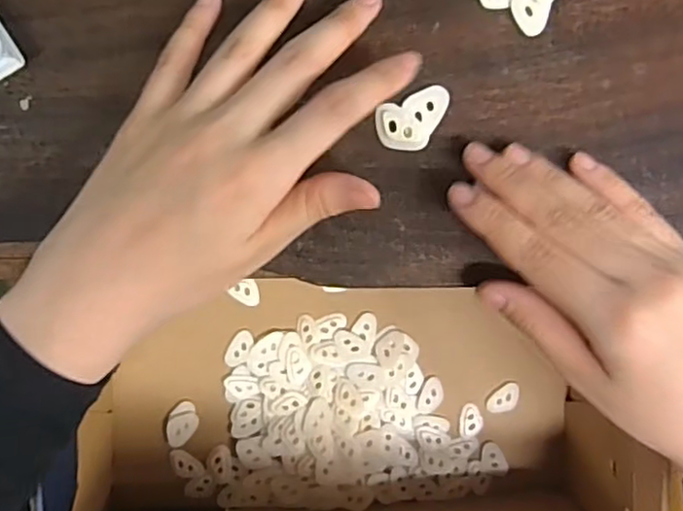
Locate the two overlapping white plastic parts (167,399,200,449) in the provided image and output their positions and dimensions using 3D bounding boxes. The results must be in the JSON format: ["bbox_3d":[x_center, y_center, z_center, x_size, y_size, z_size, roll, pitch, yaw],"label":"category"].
[{"bbox_3d":[-0.108,0.115,0.438,0.019,0.004,0.030,20,90,-4],"label":"two overlapping white plastic parts"}]

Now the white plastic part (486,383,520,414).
[{"bbox_3d":[0.114,0.101,0.452,0.026,0.004,0.015,-44,93,-1],"label":"white plastic part"}]

